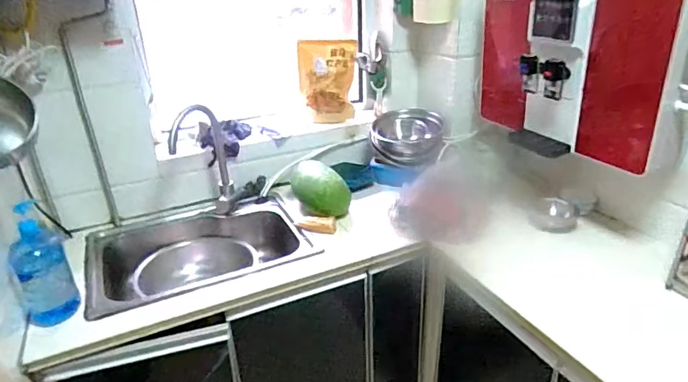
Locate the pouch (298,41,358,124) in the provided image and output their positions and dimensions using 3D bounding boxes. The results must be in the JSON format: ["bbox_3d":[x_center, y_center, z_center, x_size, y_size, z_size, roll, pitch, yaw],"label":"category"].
[{"bbox_3d":[-0.057,-0.382,1.712,0.214,0.296,0.194,-2,26,0],"label":"pouch"}]

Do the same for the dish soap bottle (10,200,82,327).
[{"bbox_3d":[-0.695,0.172,1.076,0.080,0.272,0.112,13,29,27],"label":"dish soap bottle"}]

